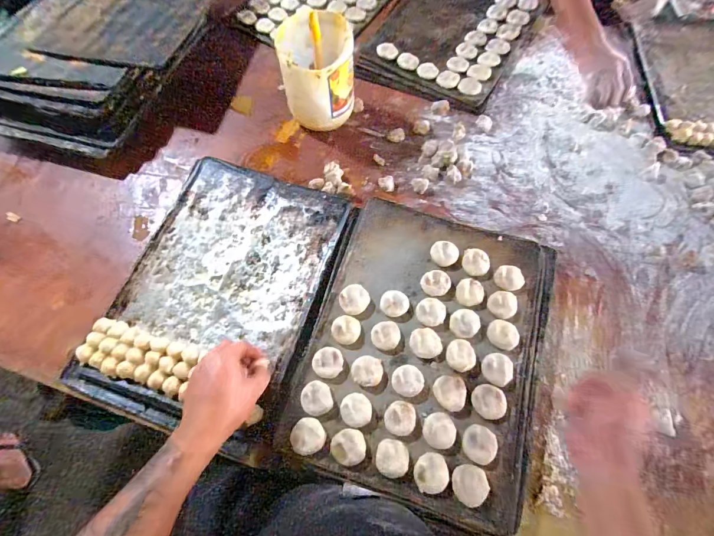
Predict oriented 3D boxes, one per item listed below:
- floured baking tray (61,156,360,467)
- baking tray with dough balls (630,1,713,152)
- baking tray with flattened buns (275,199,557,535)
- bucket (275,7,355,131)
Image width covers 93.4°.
[{"bbox_3d":[-0.233,0.037,0.601,0.343,0.032,0.467,18,70,7],"label":"floured baking tray"},{"bbox_3d":[0.859,-0.459,0.797,0.355,0.034,0.494,12,70,5],"label":"baking tray with dough balls"},{"bbox_3d":[0.109,0.120,0.561,0.380,0.057,0.457,17,70,7],"label":"baking tray with flattened buns"},{"bbox_3d":[-0.079,-0.405,0.703,0.142,0.204,0.149,-4,69,-1],"label":"bucket"}]

